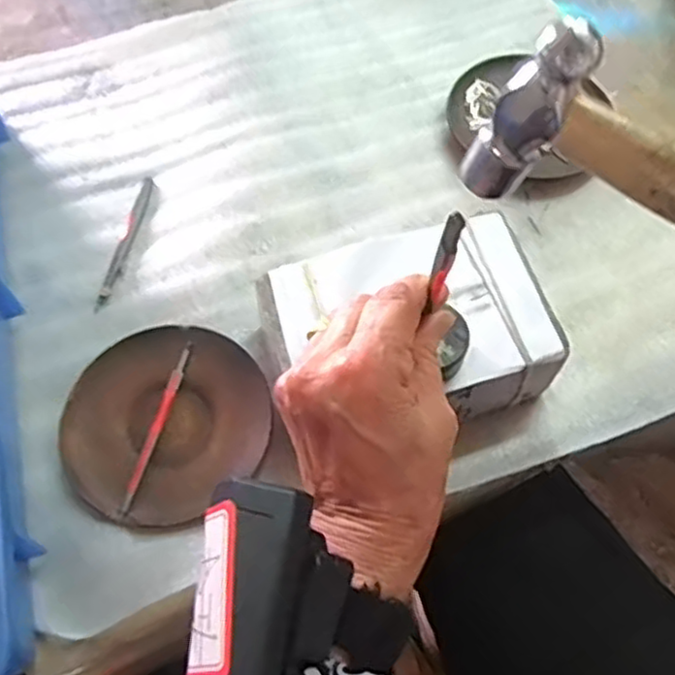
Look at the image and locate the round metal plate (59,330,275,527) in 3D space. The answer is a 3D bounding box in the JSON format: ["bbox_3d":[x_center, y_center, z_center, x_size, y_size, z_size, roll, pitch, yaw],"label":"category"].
[{"bbox_3d":[-0.096,0.047,0.395,0.112,0.012,0.106,0,62,0],"label":"round metal plate"}]

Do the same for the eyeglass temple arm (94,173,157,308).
[{"bbox_3d":[-0.139,-0.064,0.461,0.010,0.007,0.104,10,62,6],"label":"eyeglass temple arm"}]

